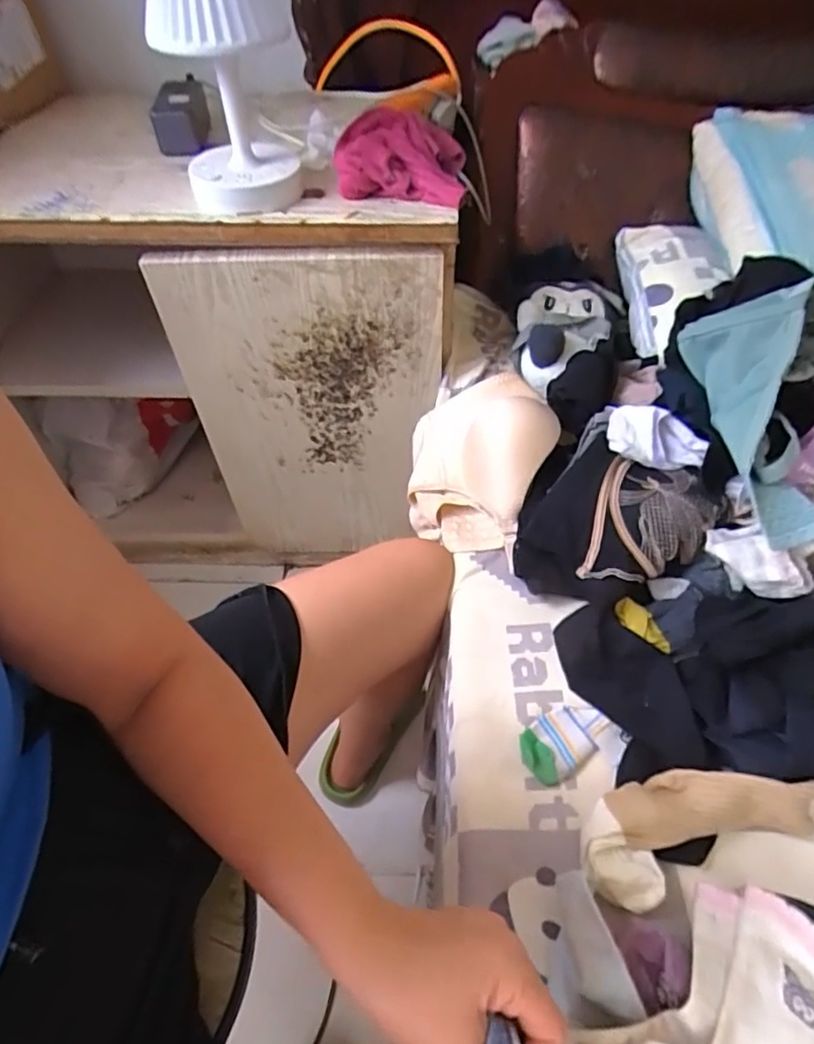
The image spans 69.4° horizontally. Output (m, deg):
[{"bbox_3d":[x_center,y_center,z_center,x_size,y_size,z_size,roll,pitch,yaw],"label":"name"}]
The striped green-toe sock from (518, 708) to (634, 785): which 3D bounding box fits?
[{"bbox_3d":[0.145,0.193,0.516,0.087,0.007,0.057,-18,57,3],"label":"striped green-toe sock"}]

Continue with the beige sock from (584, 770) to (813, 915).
[{"bbox_3d":[0.253,0.230,0.463,0.246,0.043,0.081,-12,52,-10],"label":"beige sock"}]

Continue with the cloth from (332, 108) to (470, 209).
[{"bbox_3d":[-0.007,-0.432,0.692,0.150,0.058,0.127,2,51,1],"label":"cloth"}]

